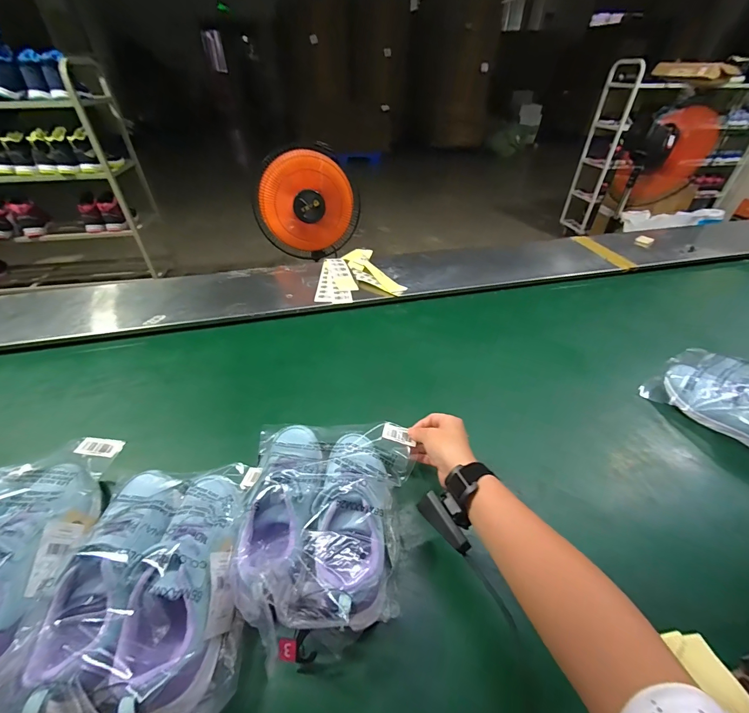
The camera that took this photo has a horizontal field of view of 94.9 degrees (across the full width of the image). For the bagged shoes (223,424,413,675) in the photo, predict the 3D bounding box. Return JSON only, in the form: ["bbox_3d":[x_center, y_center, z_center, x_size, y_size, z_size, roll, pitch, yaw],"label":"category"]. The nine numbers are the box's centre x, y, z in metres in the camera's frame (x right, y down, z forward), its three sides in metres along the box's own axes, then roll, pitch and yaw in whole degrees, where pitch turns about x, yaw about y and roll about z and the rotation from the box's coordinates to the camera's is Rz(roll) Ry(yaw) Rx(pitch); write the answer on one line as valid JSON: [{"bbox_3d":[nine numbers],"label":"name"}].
[{"bbox_3d":[-0.068,0.188,0.425,0.221,0.115,0.273,3,47,4],"label":"bagged shoes"}]

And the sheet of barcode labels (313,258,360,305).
[{"bbox_3d":[-0.100,-0.210,0.946,0.103,0.010,0.203,1,40,2],"label":"sheet of barcode labels"}]

